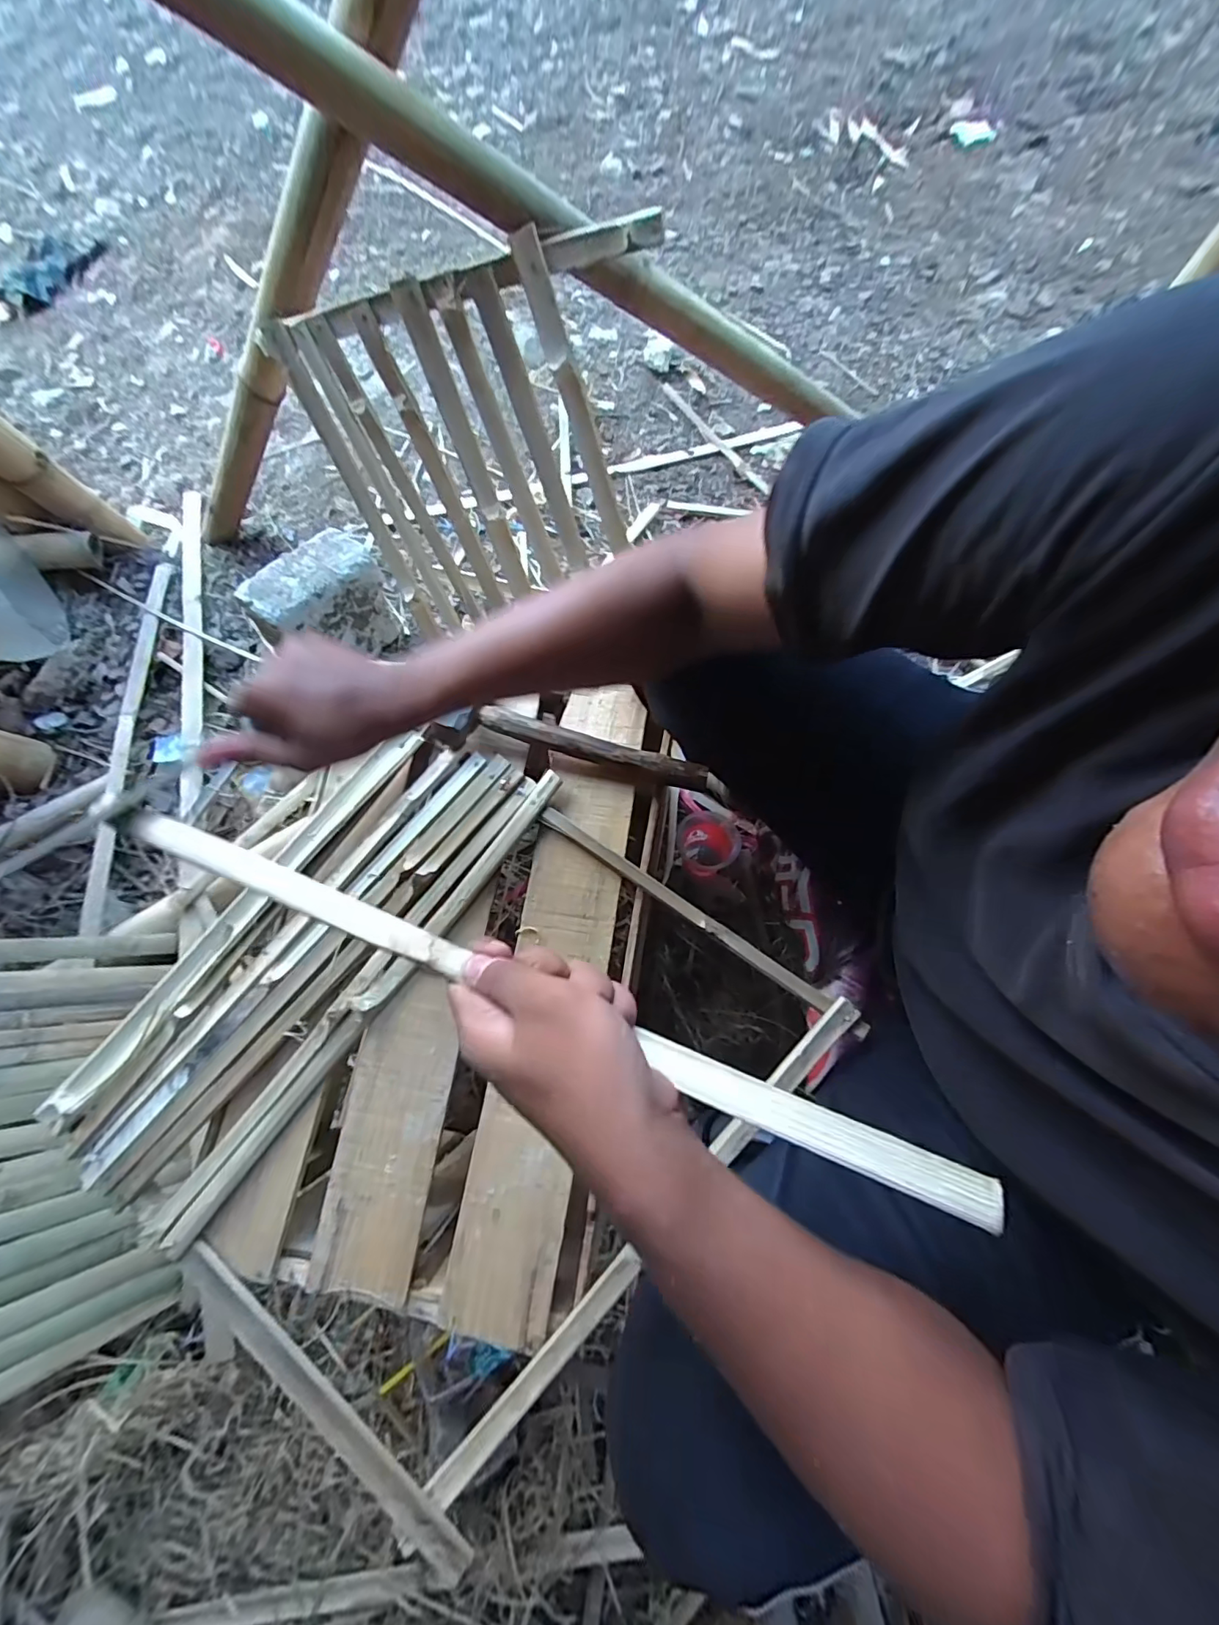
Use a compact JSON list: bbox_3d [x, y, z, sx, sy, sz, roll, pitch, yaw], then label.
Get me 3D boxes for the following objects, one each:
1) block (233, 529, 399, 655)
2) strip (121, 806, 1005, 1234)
[{"bbox_3d":[-0.457,-0.344,0.879,0.086,0.208,0.188,36,81,11],"label":"block"},{"bbox_3d":[-0.069,0.087,0.278,0.500,0.009,0.021,19,72,13],"label":"strip"}]

